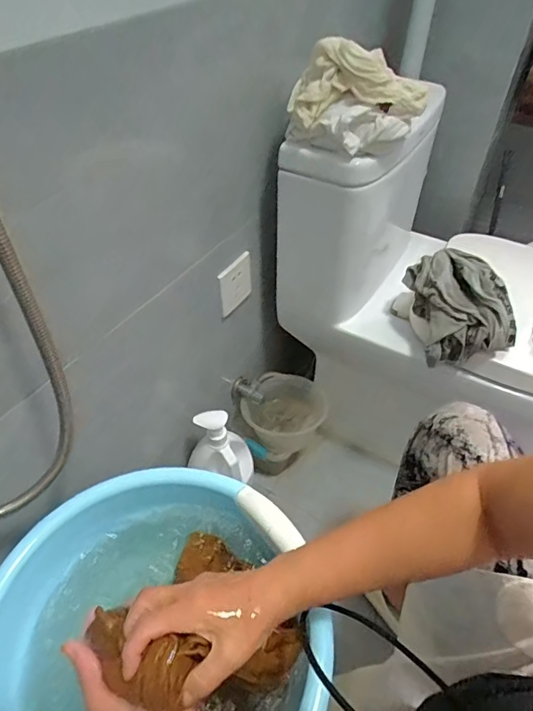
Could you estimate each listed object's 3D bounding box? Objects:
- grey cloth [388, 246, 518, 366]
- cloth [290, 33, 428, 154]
[{"bbox_3d":[0.304,-0.075,0.769,0.119,0.140,0.198,-8,47,-8],"label":"grey cloth"},{"bbox_3d":[0.114,-0.332,0.600,0.168,0.111,0.065,12,48,11],"label":"cloth"}]

